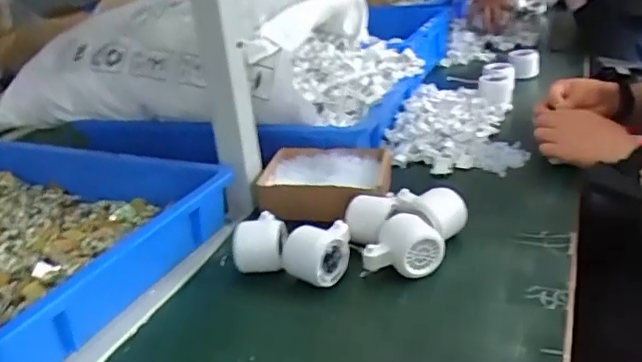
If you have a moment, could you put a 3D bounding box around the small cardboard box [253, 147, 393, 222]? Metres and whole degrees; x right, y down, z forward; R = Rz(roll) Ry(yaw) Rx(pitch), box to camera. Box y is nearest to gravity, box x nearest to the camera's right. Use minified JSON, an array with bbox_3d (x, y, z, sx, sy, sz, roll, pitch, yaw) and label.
[{"bbox_3d":[0.005,-0.001,0.803,0.172,0.054,0.146,3,26,17],"label":"small cardboard box"}]

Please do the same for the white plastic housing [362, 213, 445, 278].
[{"bbox_3d":[0.088,0.074,0.624,0.083,0.056,0.050,-3,25,5],"label":"white plastic housing"}]

